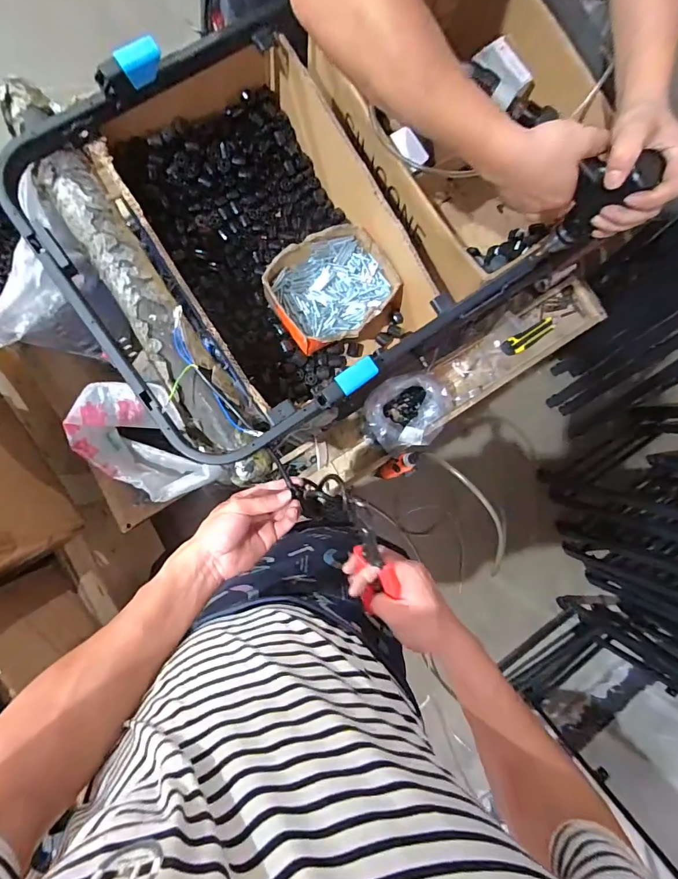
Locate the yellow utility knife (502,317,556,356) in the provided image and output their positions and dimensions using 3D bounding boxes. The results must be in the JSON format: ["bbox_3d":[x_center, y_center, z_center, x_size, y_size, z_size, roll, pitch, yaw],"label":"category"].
[{"bbox_3d":[0.434,-0.233,0.973,0.141,0.017,0.038,-28,91,-8],"label":"yellow utility knife"}]

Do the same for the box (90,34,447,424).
[{"bbox_3d":[-0.107,-0.328,0.680,0.330,0.132,0.509,-35,92,-8],"label":"box"}]

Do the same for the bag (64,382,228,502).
[{"bbox_3d":[-0.324,0.013,0.719,0.230,0.105,0.163,17,85,-6],"label":"bag"}]

